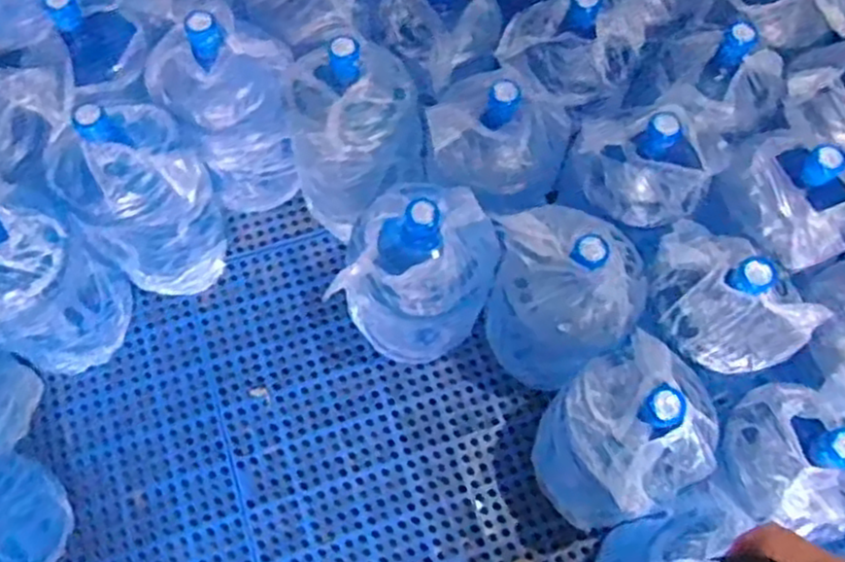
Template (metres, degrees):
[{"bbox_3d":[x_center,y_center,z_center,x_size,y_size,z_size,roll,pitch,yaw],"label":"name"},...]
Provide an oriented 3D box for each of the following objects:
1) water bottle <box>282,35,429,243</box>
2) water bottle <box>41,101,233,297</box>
[{"bbox_3d":[-0.139,-0.295,1.564,0.259,0.443,0.252,-20,71,-9],"label":"water bottle"},{"bbox_3d":[-0.555,-0.165,1.504,0.246,0.470,0.226,1,69,-1],"label":"water bottle"}]

